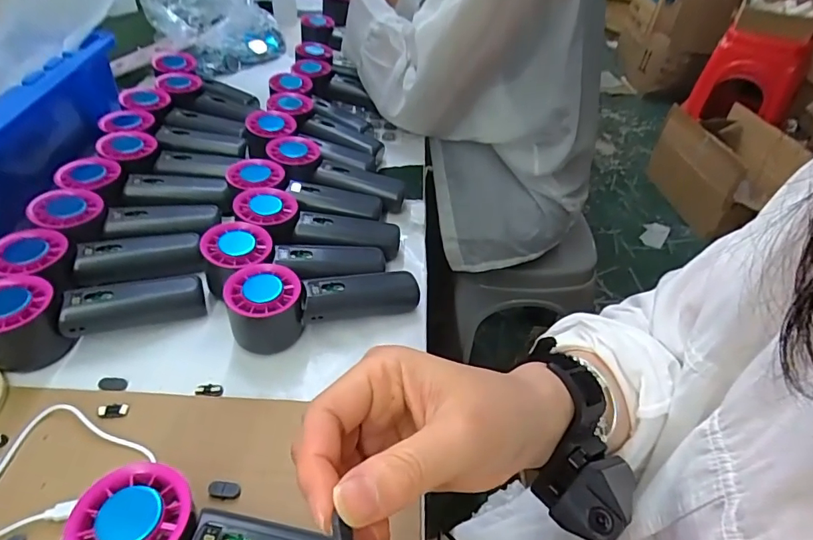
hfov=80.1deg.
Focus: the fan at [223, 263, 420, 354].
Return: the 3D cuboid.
[{"bbox_3d":[-0.069,0.024,0.415,0.161,0.050,0.050,-8,45,-10],"label":"fan"}]

